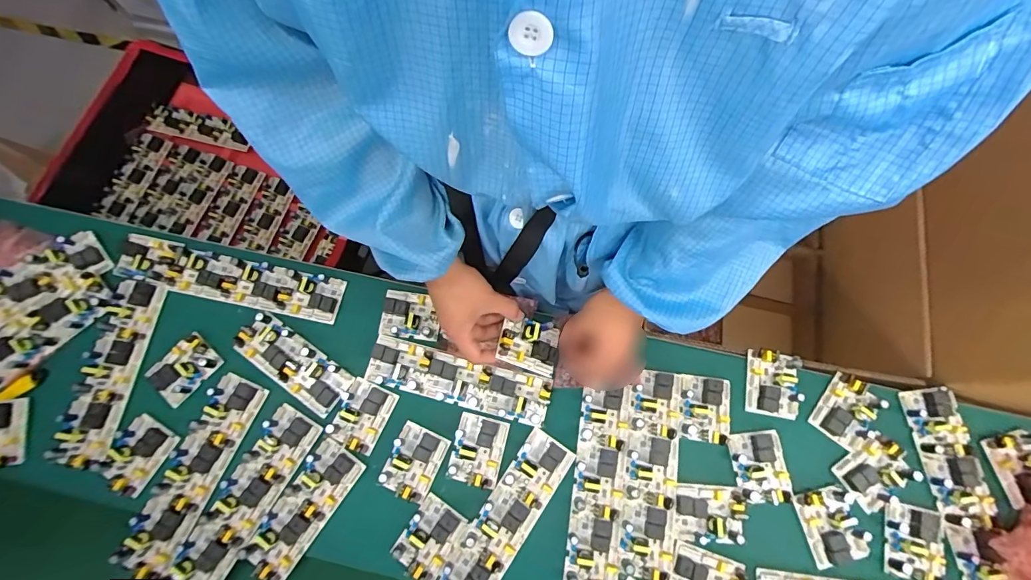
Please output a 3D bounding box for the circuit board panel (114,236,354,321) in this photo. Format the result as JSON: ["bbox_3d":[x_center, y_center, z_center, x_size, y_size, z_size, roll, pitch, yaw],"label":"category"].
[{"bbox_3d":[-0.401,-0.018,0.619,0.327,0.020,0.062,13,76,4],"label":"circuit board panel"}]

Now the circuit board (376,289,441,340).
[{"bbox_3d":[-0.142,0.031,0.598,0.079,0.023,0.061,8,76,3],"label":"circuit board"}]

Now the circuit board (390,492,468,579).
[{"bbox_3d":[-0.103,0.293,0.524,0.059,0.019,0.079,34,79,9],"label":"circuit board"}]

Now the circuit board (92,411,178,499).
[{"bbox_3d":[-0.479,0.203,0.558,0.069,0.012,0.082,30,78,8],"label":"circuit board"}]

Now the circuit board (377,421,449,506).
[{"bbox_3d":[-0.125,0.211,0.548,0.061,0.018,0.079,22,77,6],"label":"circuit board"}]

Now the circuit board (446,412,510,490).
[{"bbox_3d":[-0.047,0.198,0.553,0.062,0.017,0.079,14,76,4],"label":"circuit board"}]

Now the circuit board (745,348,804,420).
[{"bbox_3d":[0.331,0.119,0.572,0.061,0.020,0.080,10,76,3],"label":"circuit board"}]

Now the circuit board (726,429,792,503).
[{"bbox_3d":[0.299,0.215,0.544,0.056,0.016,0.079,-7,76,-1],"label":"circuit board"}]

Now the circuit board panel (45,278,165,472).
[{"bbox_3d":[-0.538,0.104,0.592,0.068,0.021,0.232,5,76,2],"label":"circuit board panel"}]

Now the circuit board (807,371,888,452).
[{"bbox_3d":[0.419,0.152,0.565,0.061,0.016,0.080,38,79,9],"label":"circuit board"}]

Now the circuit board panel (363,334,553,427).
[{"bbox_3d":[-0.075,0.115,0.573,0.237,0.015,0.061,14,76,4],"label":"circuit board panel"}]

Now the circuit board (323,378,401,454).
[{"bbox_3d":[-0.196,0.158,0.563,0.063,0.026,0.081,24,77,7],"label":"circuit board"}]

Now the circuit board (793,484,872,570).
[{"bbox_3d":[0.376,0.278,0.524,0.066,0.014,0.082,-9,76,-1],"label":"circuit board"}]

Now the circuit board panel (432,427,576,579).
[{"bbox_3d":[-0.021,0.281,0.528,0.063,0.022,0.235,33,79,9],"label":"circuit board panel"}]

